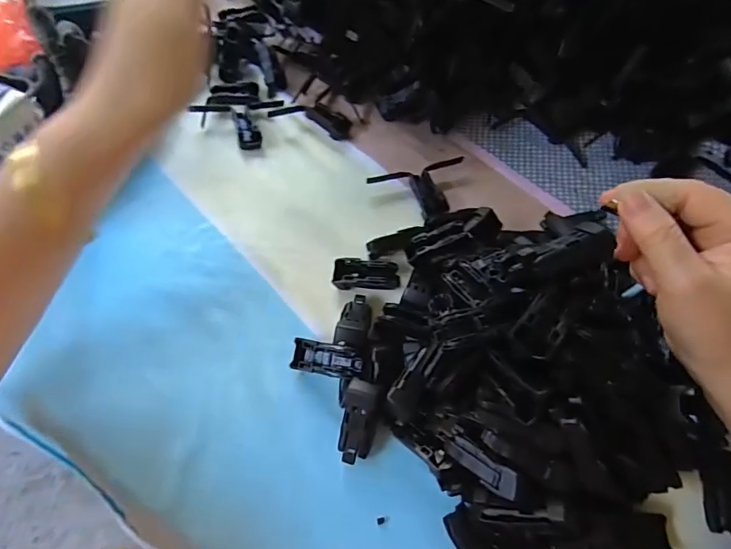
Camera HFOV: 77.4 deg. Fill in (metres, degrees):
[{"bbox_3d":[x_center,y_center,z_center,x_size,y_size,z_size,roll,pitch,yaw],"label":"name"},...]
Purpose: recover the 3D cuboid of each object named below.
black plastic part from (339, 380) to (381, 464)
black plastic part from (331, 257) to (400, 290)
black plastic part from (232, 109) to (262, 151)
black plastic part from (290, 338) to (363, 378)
[{"bbox_3d":[-0.004,0.087,0.269,0.020,0.011,0.047,9,96,4],"label":"black plastic part"},{"bbox_3d":[0.001,0.000,0.329,0.047,0.013,0.021,5,61,1],"label":"black plastic part"},{"bbox_3d":[-0.105,-0.131,0.405,0.020,0.010,0.045,-14,62,-9],"label":"black plastic part"},{"bbox_3d":[-0.026,0.054,0.292,0.047,0.014,0.020,6,60,20],"label":"black plastic part"}]

